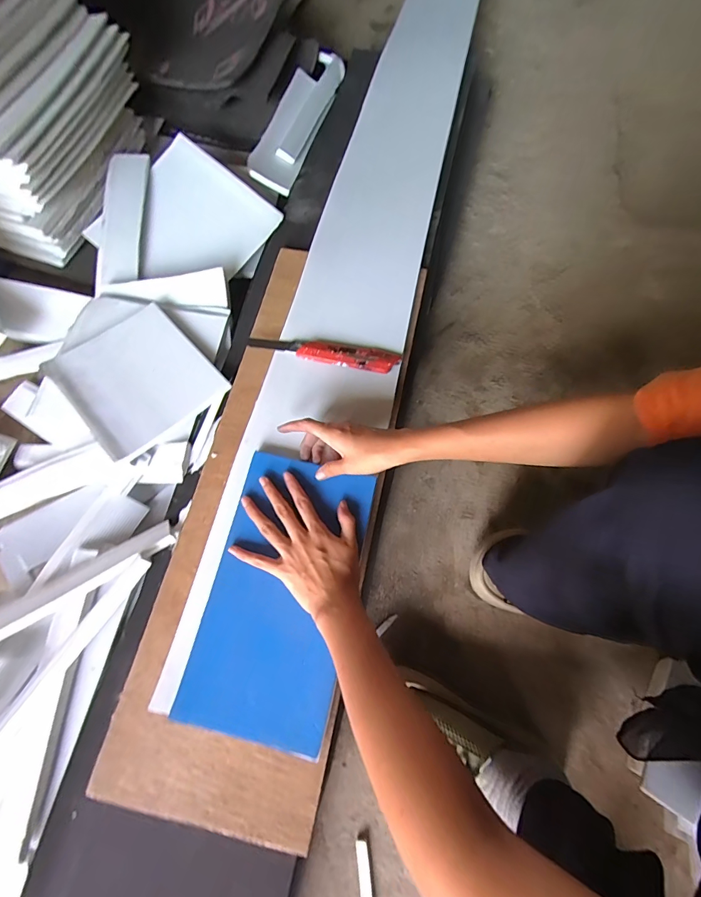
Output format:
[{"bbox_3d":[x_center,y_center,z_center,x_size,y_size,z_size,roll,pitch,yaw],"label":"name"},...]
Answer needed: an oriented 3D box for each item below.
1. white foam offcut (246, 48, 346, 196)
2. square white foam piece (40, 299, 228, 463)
[{"bbox_3d":[-0.089,-0.592,0.684,0.082,0.038,0.353,14,72,4],"label":"white foam offcut"},{"bbox_3d":[-0.280,-0.096,0.521,0.165,0.023,0.176,-42,77,-13],"label":"square white foam piece"}]

